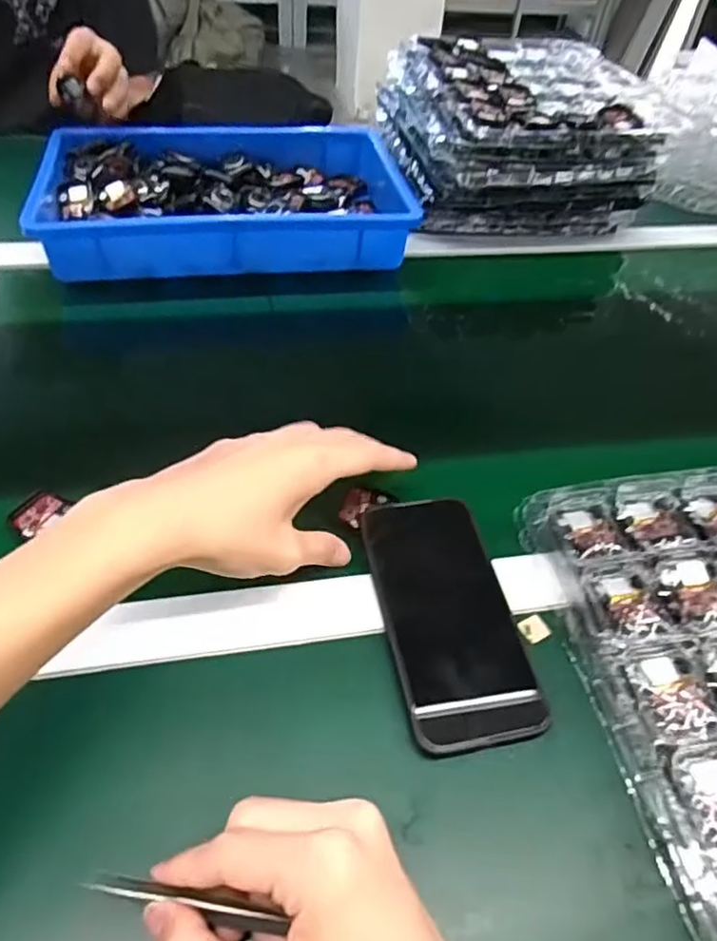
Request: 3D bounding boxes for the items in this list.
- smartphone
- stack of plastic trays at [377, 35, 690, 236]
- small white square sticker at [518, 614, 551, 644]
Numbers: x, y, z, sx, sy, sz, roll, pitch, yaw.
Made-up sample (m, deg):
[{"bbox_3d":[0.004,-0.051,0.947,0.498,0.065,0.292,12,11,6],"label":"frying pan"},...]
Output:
[{"bbox_3d":[0.055,0.085,0.389,0.077,0.012,0.159,-5,55,-11],"label":"smartphone"},{"bbox_3d":[0.191,-0.412,0.776,0.286,0.131,0.271,-7,49,-12],"label":"stack of plastic trays"},{"bbox_3d":[0.110,0.098,0.395,0.018,0.004,0.017,-20,46,-21],"label":"small white square sticker"}]

